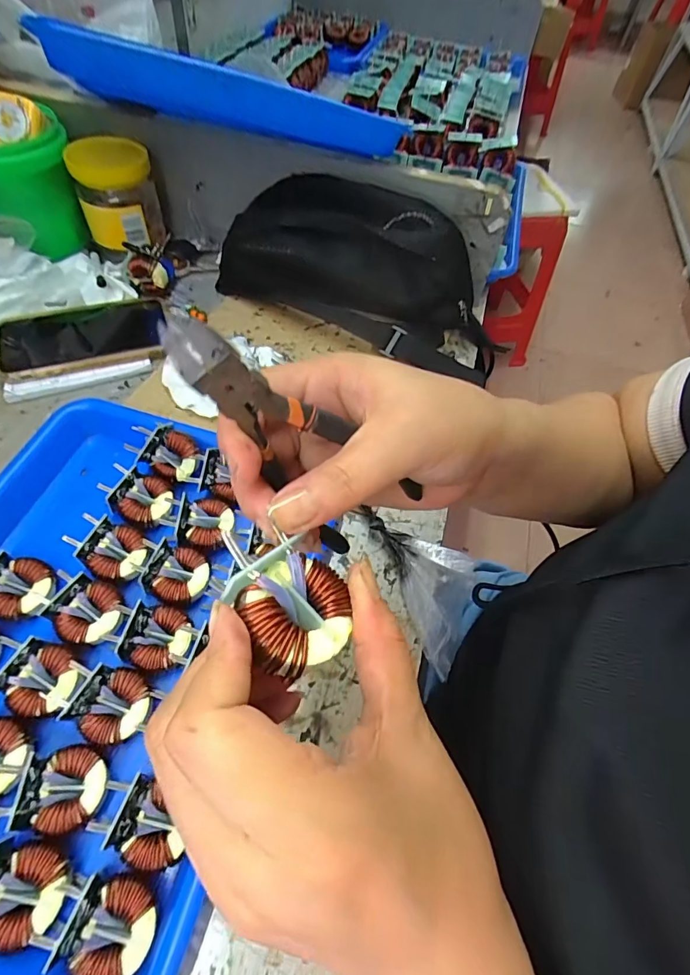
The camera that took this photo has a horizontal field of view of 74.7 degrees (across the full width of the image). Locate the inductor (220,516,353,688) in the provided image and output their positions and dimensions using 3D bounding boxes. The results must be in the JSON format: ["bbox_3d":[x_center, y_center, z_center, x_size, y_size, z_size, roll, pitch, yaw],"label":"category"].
[{"bbox_3d":[-0.020,0.041,0.157,0.042,0.021,0.044,-1,58,-36],"label":"inductor"}]

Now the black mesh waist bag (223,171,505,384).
[{"bbox_3d":[0.011,-0.225,0.467,0.298,0.108,0.124,18,58,7],"label":"black mesh waist bag"}]

